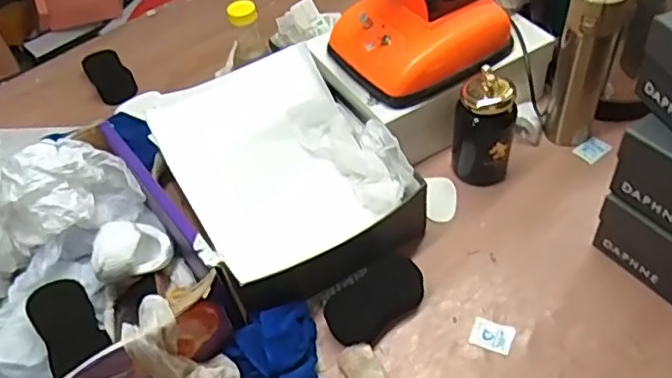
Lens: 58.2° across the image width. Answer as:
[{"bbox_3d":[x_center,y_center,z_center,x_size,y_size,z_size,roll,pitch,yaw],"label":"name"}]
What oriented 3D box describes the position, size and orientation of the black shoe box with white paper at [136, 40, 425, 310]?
[{"bbox_3d":[-0.069,-0.023,0.808,0.260,0.127,0.324,-25,51,-14],"label":"black shoe box with white paper"}]

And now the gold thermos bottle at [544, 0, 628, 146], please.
[{"bbox_3d":[0.329,-0.166,0.797,0.070,0.236,0.078,16,53,19],"label":"gold thermos bottle"}]

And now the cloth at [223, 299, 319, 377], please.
[{"bbox_3d":[-0.064,0.200,0.655,0.100,0.060,0.138,-14,49,-5],"label":"cloth"}]

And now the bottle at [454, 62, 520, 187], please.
[{"bbox_3d":[0.194,-0.082,0.789,0.073,0.162,0.062,-3,49,5],"label":"bottle"}]

